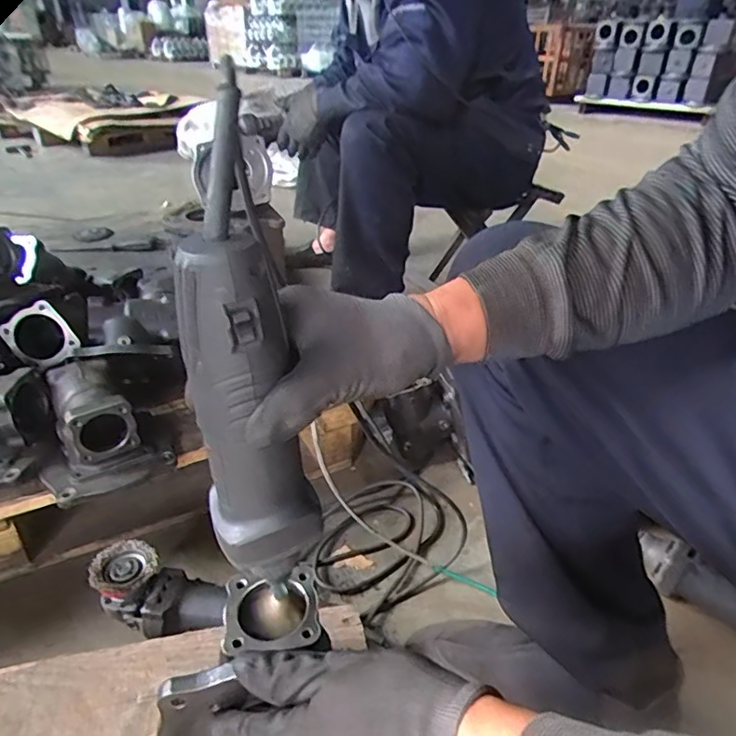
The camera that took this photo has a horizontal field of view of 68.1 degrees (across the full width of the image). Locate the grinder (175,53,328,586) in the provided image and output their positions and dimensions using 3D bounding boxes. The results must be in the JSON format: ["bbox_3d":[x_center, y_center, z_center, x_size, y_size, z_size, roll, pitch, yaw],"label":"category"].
[{"bbox_3d":[-0.071,0.005,0.308,0.059,0.297,0.065,-18,28,-30],"label":"grinder"}]

